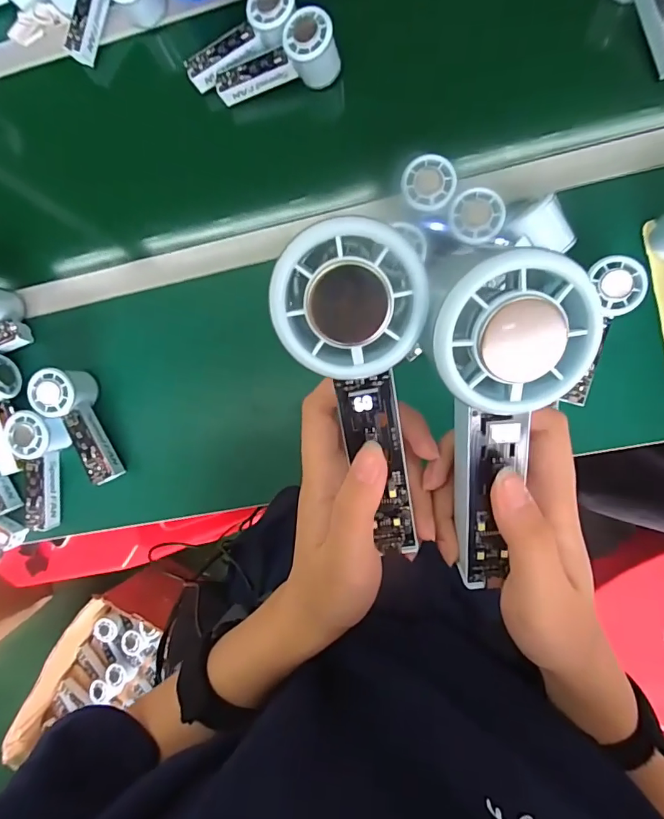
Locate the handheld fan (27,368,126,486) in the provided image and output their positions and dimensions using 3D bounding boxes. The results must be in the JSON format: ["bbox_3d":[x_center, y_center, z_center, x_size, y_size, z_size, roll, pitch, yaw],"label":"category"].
[{"bbox_3d":[-0.311,0.021,0.576,0.053,0.055,0.148,-30,85,7],"label":"handheld fan"}]

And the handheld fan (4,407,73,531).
[{"bbox_3d":[-0.369,0.076,0.585,0.065,0.042,0.153,6,103,9],"label":"handheld fan"}]

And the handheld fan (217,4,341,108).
[{"bbox_3d":[-0.070,-0.419,0.556,0.148,0.059,0.049,-9,87,8],"label":"handheld fan"}]

